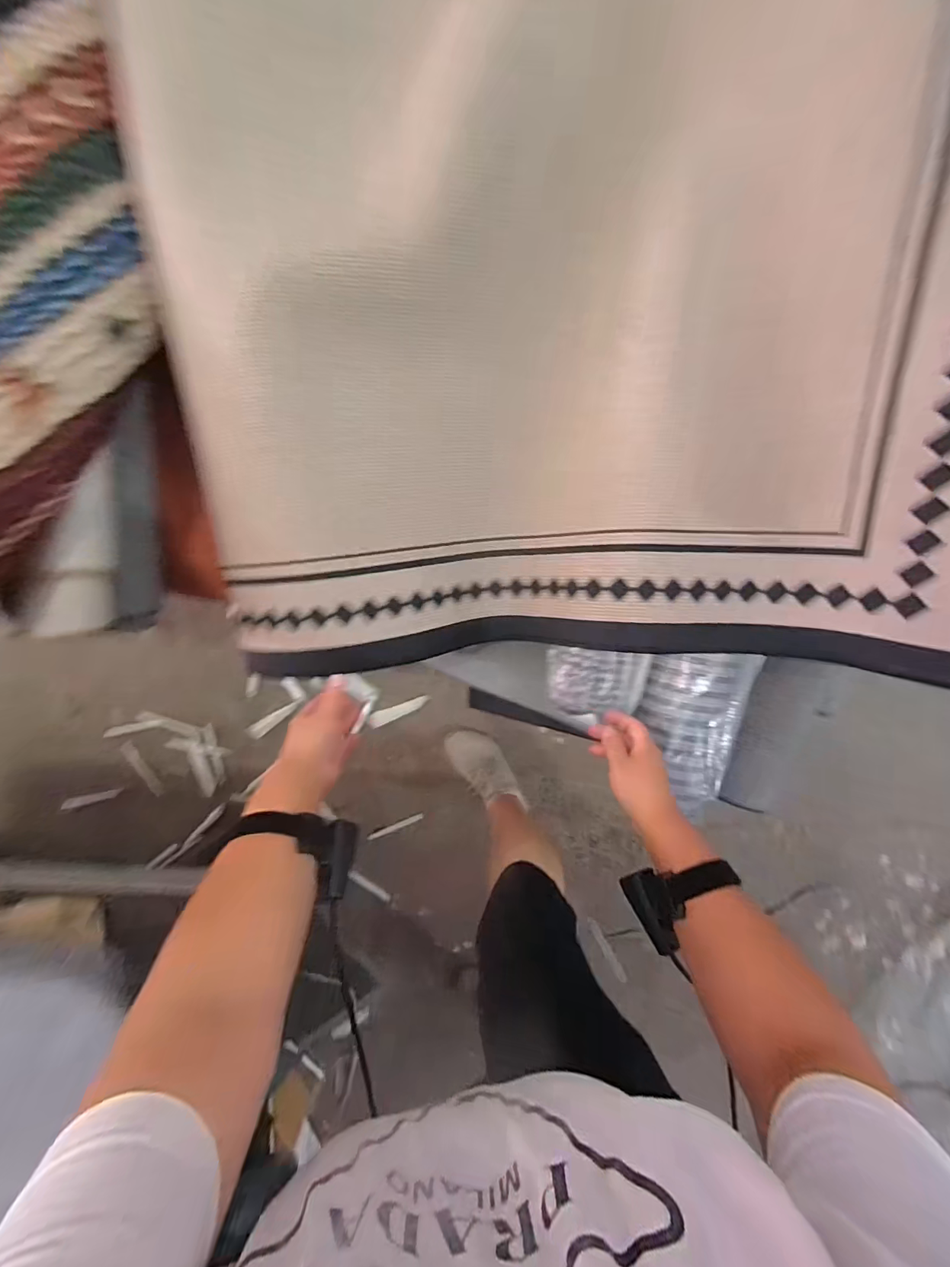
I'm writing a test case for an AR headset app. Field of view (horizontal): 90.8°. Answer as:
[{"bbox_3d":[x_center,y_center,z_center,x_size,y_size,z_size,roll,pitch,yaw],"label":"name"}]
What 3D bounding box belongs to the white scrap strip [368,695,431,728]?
[{"bbox_3d":[-0.173,0.175,1.072,0.149,0.008,0.033,-25,101,7],"label":"white scrap strip"}]

